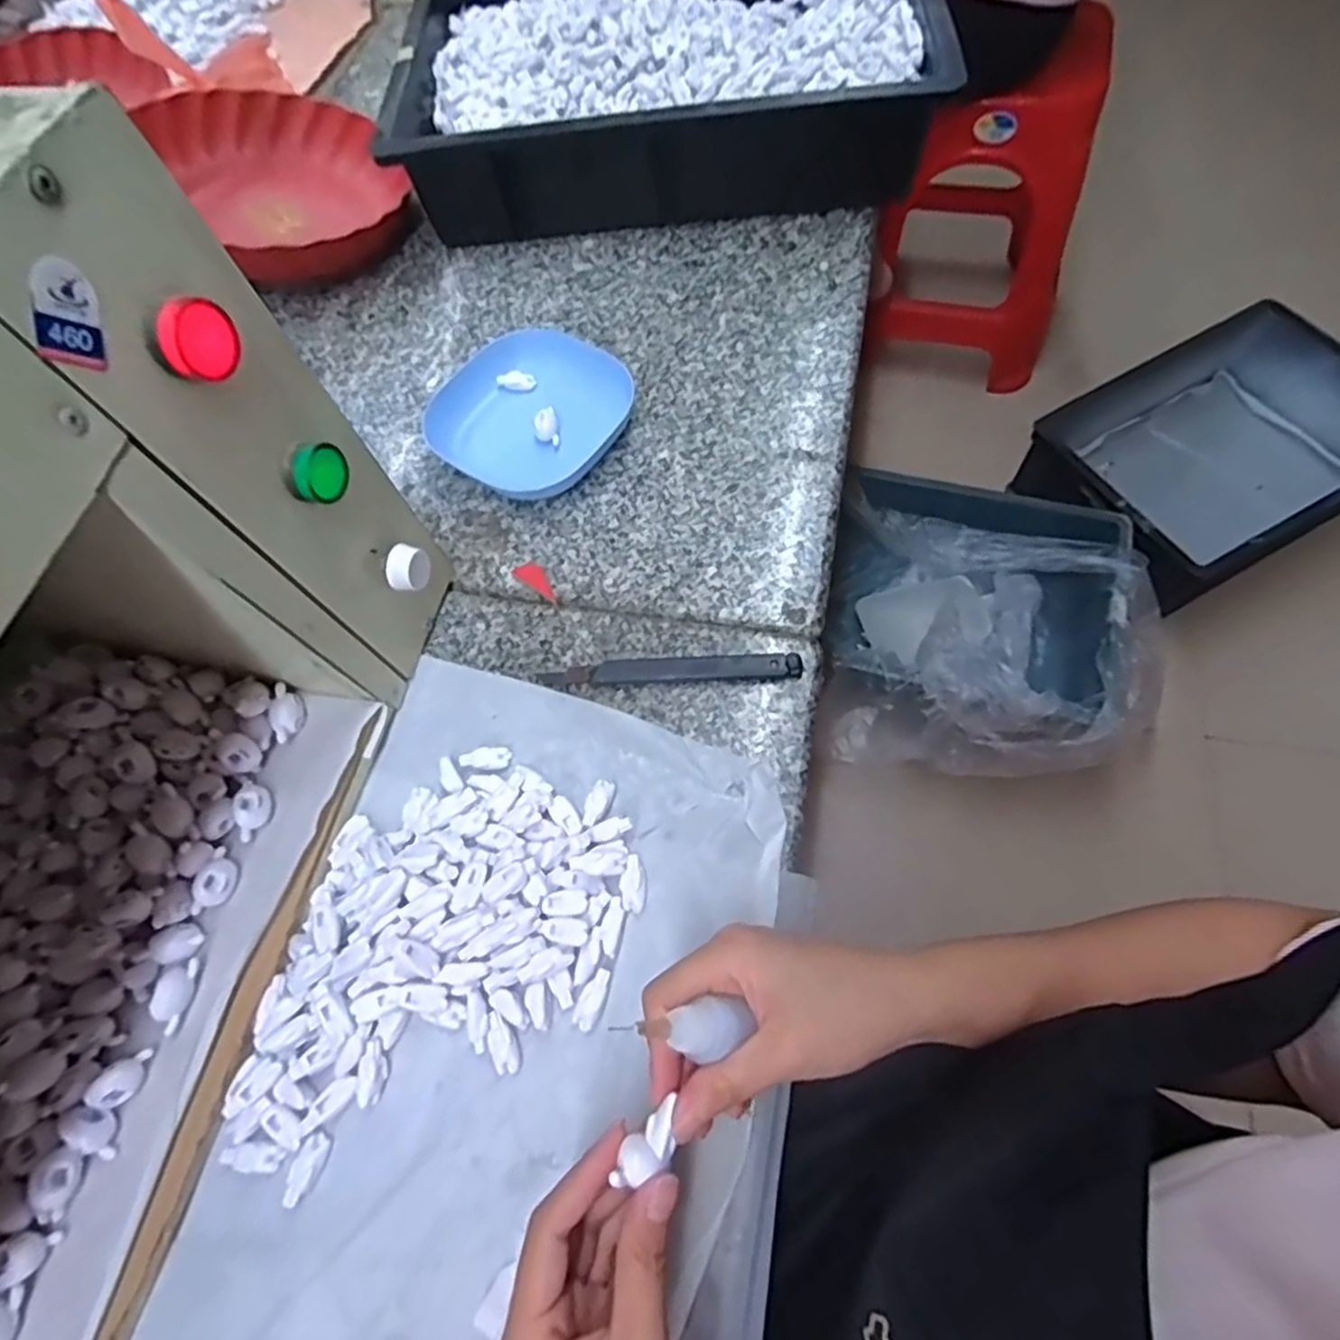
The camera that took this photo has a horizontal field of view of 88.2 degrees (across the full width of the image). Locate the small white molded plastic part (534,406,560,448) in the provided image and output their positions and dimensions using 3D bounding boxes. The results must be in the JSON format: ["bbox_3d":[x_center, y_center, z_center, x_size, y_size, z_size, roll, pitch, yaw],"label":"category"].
[{"bbox_3d":[-0.090,-0.177,0.502,0.016,0.011,0.027,-9,65,2],"label":"small white molded plastic part"}]

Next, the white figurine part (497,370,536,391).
[{"bbox_3d":[-0.117,-0.221,0.526,0.029,0.009,0.012,1,66,7],"label":"white figurine part"}]

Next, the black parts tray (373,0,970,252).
[{"bbox_3d":[-0.008,-0.532,0.607,0.441,0.090,0.324,-4,65,5],"label":"black parts tray"}]

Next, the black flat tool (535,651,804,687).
[{"bbox_3d":[0.000,-0.001,0.414,0.155,0.014,0.015,-2,65,5],"label":"black flat tool"}]

